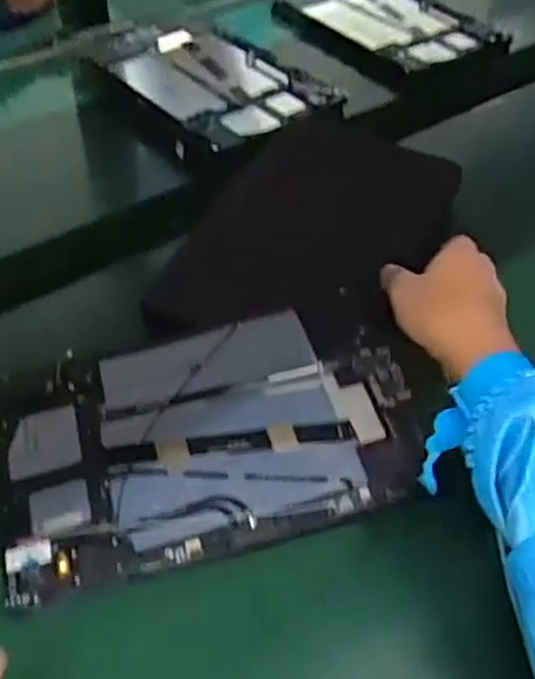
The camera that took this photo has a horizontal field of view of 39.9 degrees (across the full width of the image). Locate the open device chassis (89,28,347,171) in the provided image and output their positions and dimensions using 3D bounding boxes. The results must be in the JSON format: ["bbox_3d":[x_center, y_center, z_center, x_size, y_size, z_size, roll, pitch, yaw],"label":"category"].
[{"bbox_3d":[-0.059,-0.253,0.704,0.149,0.014,0.266,-27,54,-24],"label":"open device chassis"}]

